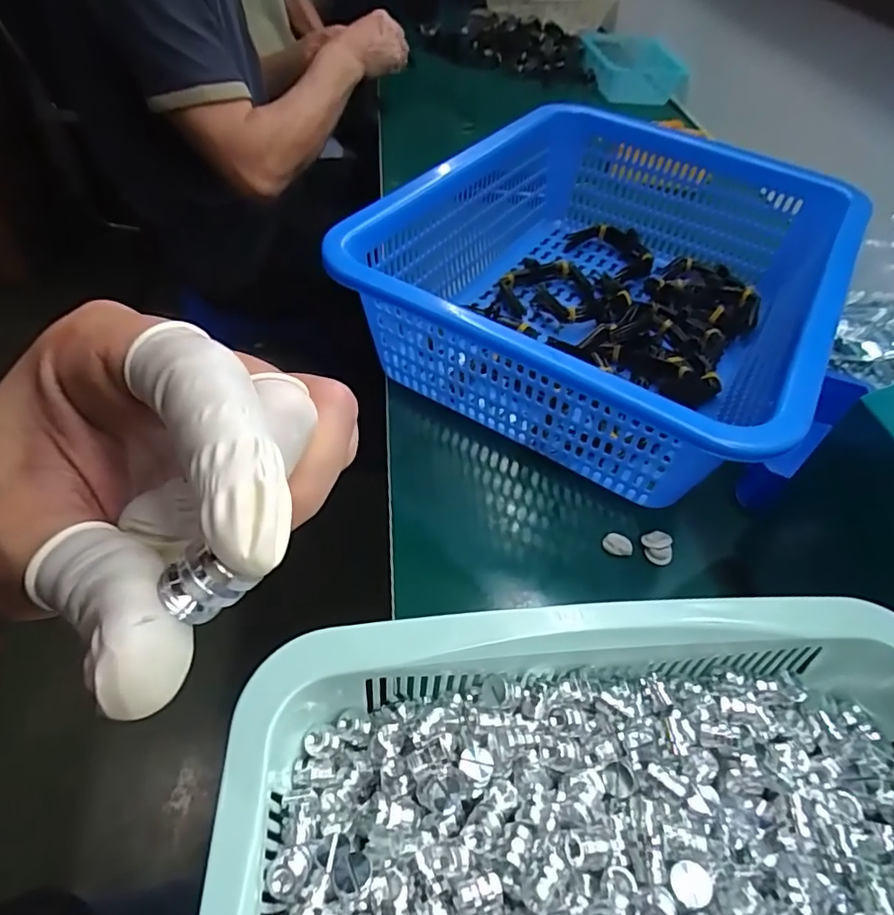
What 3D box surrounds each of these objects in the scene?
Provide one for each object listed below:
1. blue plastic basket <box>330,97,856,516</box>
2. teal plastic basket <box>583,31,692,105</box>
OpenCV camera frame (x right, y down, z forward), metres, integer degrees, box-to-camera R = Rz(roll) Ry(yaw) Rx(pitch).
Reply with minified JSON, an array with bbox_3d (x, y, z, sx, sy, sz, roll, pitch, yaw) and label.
[{"bbox_3d":[0.159,-0.170,0.540,0.352,0.124,0.451,28,53,18],"label":"blue plastic basket"},{"bbox_3d":[0.358,-0.772,1.120,0.164,0.064,0.240,2,49,-3],"label":"teal plastic basket"}]

